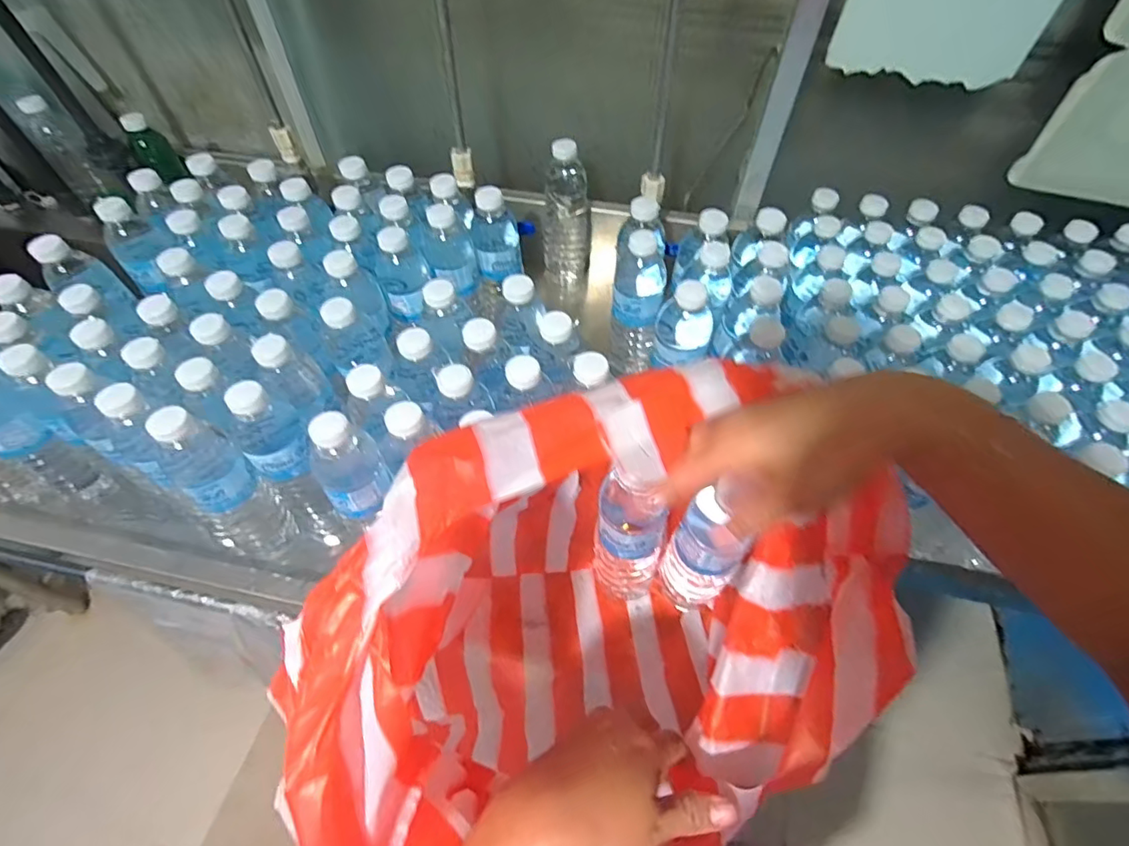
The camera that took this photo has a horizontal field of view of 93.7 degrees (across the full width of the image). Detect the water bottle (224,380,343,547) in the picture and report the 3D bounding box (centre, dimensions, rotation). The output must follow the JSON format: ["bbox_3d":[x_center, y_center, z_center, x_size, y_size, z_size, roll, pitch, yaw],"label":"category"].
[{"bbox_3d":[-0.282,0.046,0.548,0.061,0.237,0.062,-31,61,-21],"label":"water bottle"}]

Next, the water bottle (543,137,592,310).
[{"bbox_3d":[0.004,-0.277,0.765,0.069,0.231,0.060,1,55,-1],"label":"water bottle"}]

